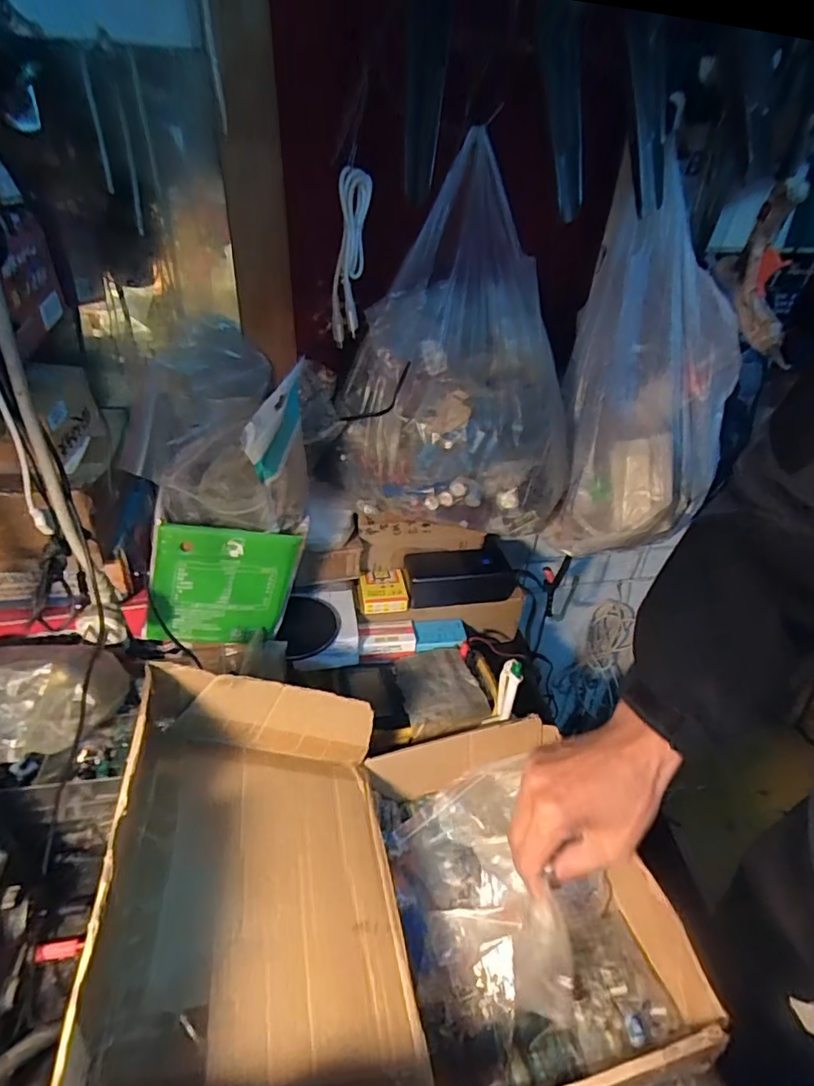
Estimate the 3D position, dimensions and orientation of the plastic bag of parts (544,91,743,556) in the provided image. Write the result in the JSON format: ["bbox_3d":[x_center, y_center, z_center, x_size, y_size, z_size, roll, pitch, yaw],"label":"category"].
[{"bbox_3d":[0.244,-0.183,0.546,0.155,0.399,0.096,3,12,-1],"label":"plastic bag of parts"}]

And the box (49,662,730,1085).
[{"bbox_3d":[0.000,0.242,0.390,0.358,0.192,0.256,-5,35,-12],"label":"box"}]

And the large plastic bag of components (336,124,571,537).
[{"bbox_3d":[0.052,-0.168,0.507,0.165,0.271,0.204,-23,42,-33],"label":"large plastic bag of components"}]

